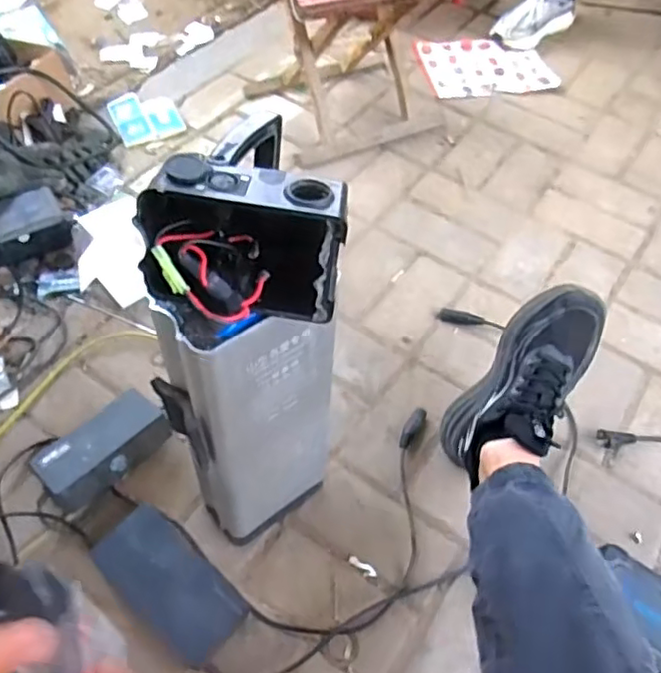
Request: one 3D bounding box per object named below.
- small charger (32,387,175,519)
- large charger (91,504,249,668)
[{"bbox_3d":[-0.280,0.141,0.785,0.157,0.059,0.085,-34,64,-25],"label":"small charger"},{"bbox_3d":[-0.176,0.273,0.695,0.173,0.048,0.081,38,62,21],"label":"large charger"}]

